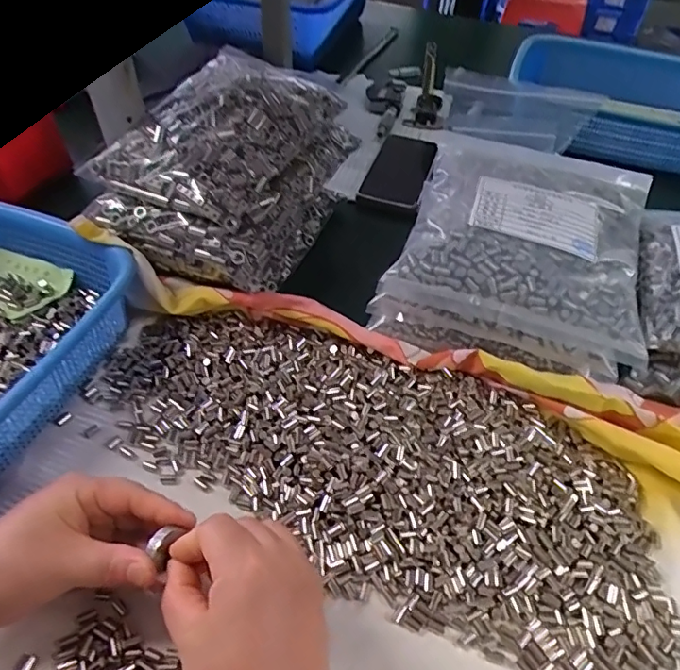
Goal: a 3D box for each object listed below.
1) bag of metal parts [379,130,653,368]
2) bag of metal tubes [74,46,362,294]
[{"bbox_3d":[0.161,-0.097,0.455,0.185,0.051,0.221,17,51,12],"label":"bag of metal parts"},{"bbox_3d":[-0.095,-0.146,0.491,0.156,0.124,0.221,18,51,13],"label":"bag of metal tubes"}]

